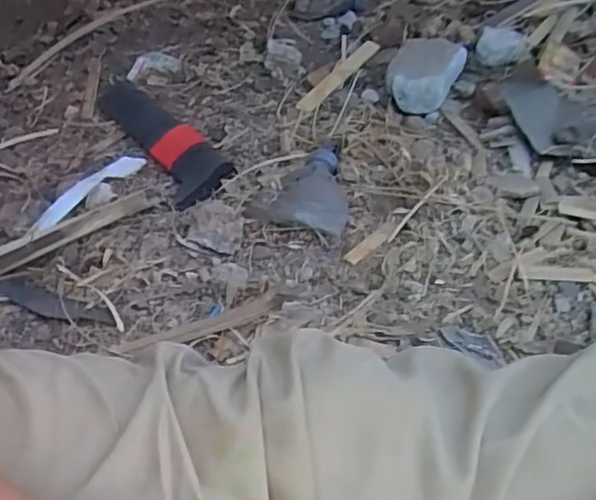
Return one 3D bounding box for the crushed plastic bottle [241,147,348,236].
[{"bbox_3d":[0.003,-0.069,0.689,0.103,0.024,0.109,3,44,10],"label":"crushed plastic bottle"}]

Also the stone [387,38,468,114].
[{"bbox_3d":[0.160,-0.230,0.825,0.089,0.045,0.125,16,51,25],"label":"stone"}]

